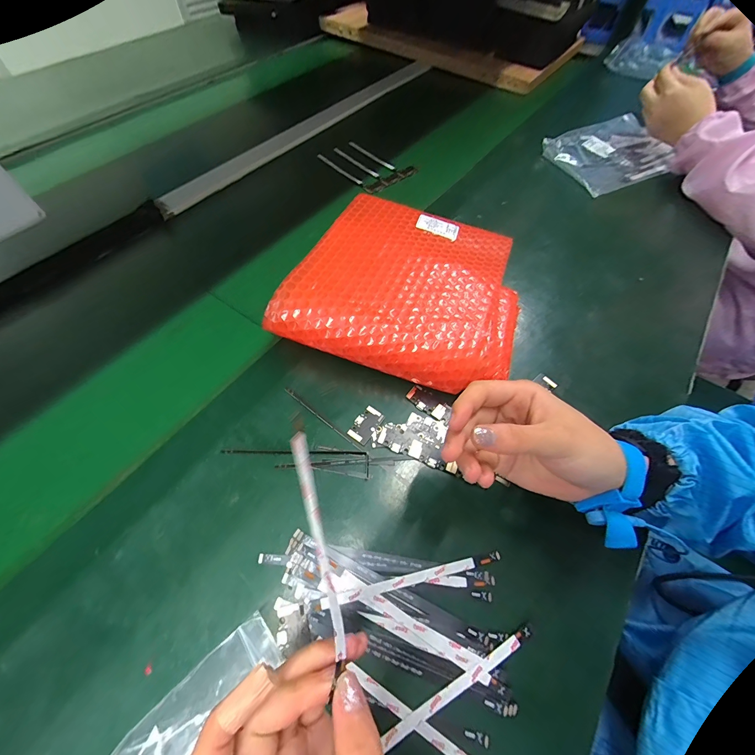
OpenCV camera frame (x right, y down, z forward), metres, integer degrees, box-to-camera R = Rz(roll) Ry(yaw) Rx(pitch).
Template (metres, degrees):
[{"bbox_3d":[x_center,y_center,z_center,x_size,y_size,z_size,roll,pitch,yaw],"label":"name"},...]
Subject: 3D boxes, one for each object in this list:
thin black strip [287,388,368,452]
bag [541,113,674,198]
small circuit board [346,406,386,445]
[{"bbox_3d":[-0.053,0.039,0.321,0.103,0.007,0.005,35,65,19],"label":"thin black strip"},{"bbox_3d":[0.391,-0.390,0.575,0.164,0.020,0.164,-19,65,7],"label":"bag"},{"bbox_3d":[-0.011,0.046,0.323,0.023,0.004,0.038,33,64,18],"label":"small circuit board"}]

